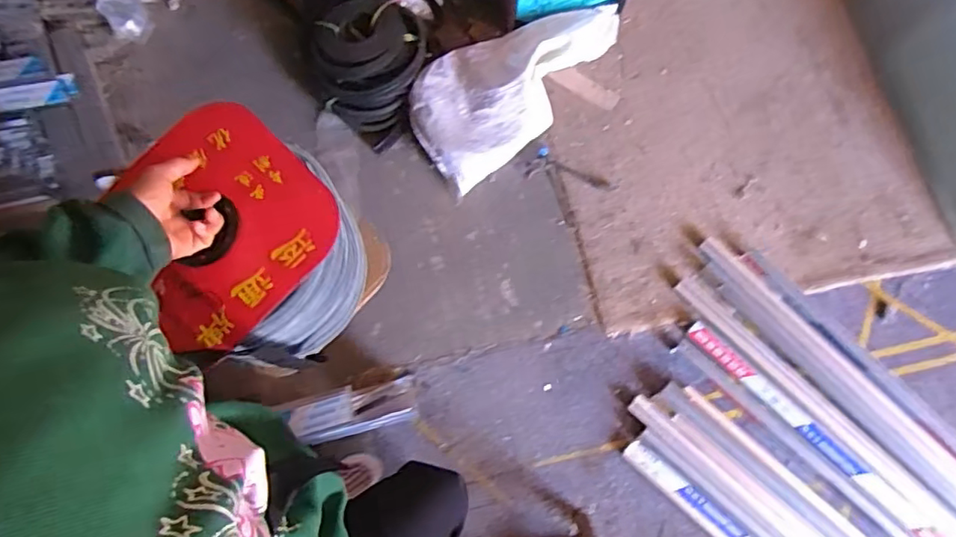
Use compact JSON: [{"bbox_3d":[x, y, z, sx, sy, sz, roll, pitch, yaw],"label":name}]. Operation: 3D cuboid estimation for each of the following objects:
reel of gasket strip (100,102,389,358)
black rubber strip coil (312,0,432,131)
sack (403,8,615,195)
[{"bbox_3d":[-0.300,-0.032,0.753,0.271,0.192,0.238,35,76,12],"label":"reel of gasket strip"},{"bbox_3d":[-0.334,-0.703,1.802,0.353,0.178,0.520,-2,72,-3],"label":"black rubber strip coil"},{"bbox_3d":[0.128,-0.601,1.790,0.762,0.198,0.363,-39,78,-13],"label":"sack"}]

